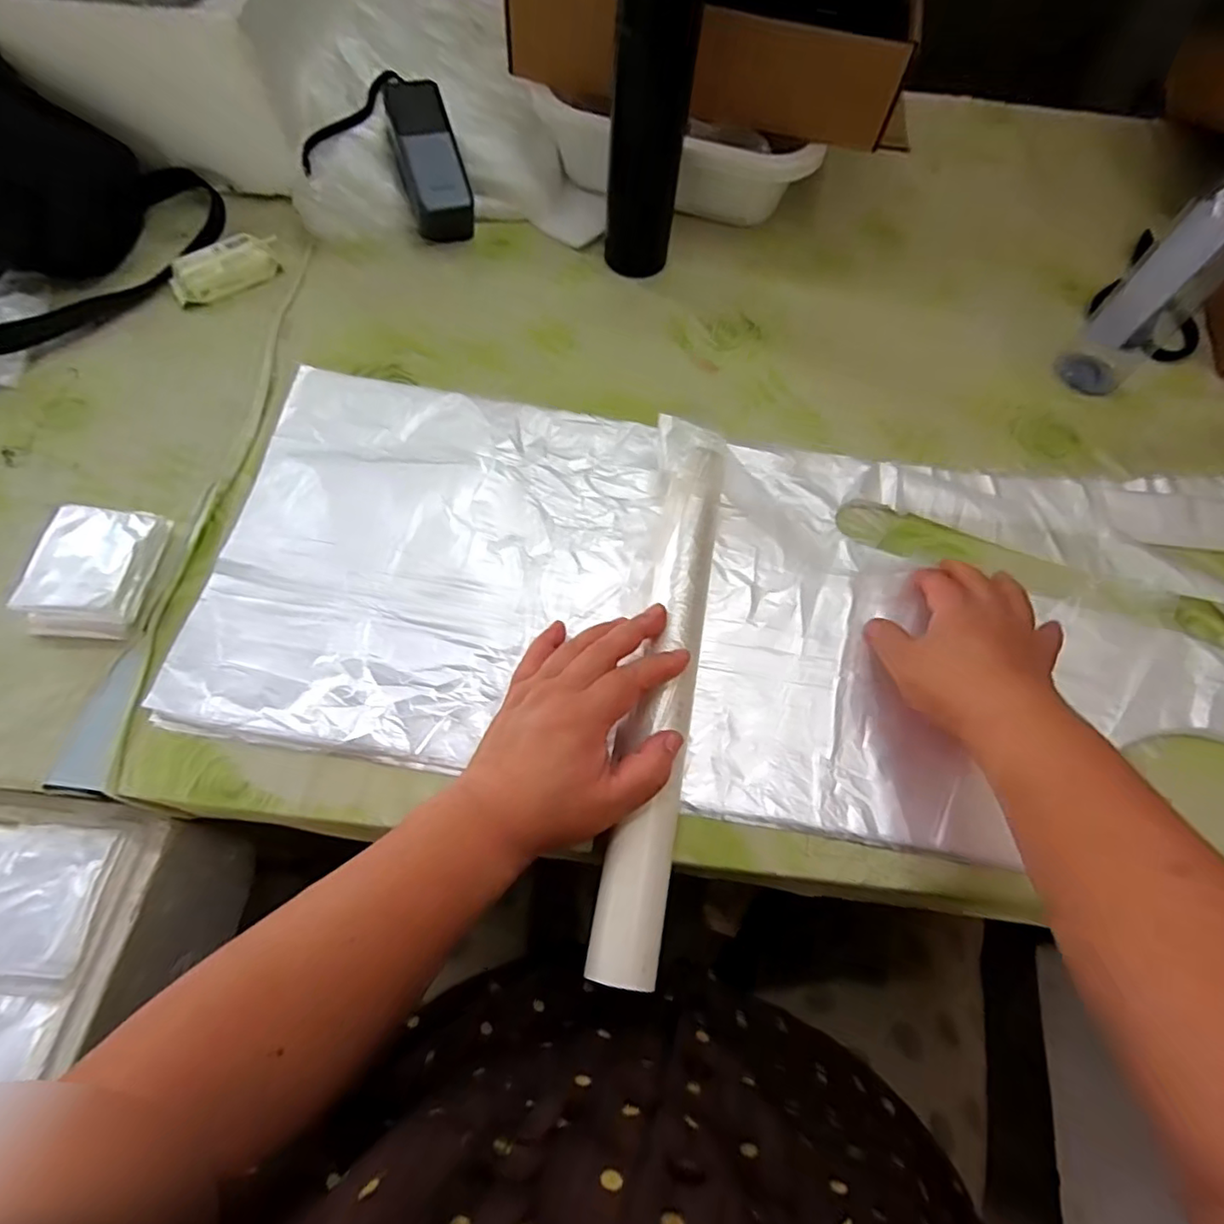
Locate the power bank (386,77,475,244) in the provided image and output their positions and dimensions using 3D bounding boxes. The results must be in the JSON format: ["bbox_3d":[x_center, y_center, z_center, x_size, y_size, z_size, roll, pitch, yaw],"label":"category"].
[{"bbox_3d":[-0.174,-0.431,0.590,0.057,0.047,0.135,-16,96,-7],"label":"power bank"}]

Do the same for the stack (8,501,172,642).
[{"bbox_3d":[-0.359,-0.030,0.431,0.068,0.029,0.088,6,68,2],"label":"stack"}]

